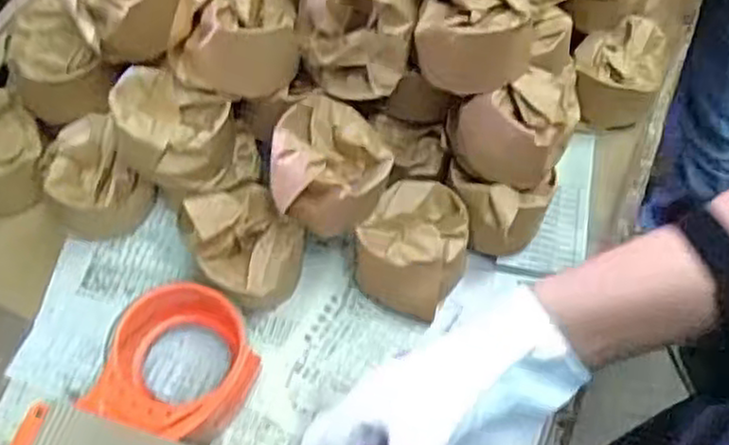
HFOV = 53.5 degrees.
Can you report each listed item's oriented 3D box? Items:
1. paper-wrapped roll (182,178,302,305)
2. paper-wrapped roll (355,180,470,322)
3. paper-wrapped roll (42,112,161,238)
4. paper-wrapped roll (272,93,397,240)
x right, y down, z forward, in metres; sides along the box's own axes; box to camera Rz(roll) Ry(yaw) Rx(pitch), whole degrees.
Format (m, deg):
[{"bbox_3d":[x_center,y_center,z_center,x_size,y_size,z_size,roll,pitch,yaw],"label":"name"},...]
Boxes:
[{"bbox_3d":[-0.080,0.018,0.495,0.077,0.076,0.066,41,69,18],"label":"paper-wrapped roll"},{"bbox_3d":[0.035,0.017,0.508,0.070,0.063,0.083,18,64,8],"label":"paper-wrapped roll"},{"bbox_3d":[-0.198,-0.028,0.523,0.068,0.065,0.067,1,63,-1],"label":"paper-wrapped roll"},{"bbox_3d":[-0.020,-0.038,0.473,0.071,0.056,0.075,1,63,-1],"label":"paper-wrapped roll"}]

